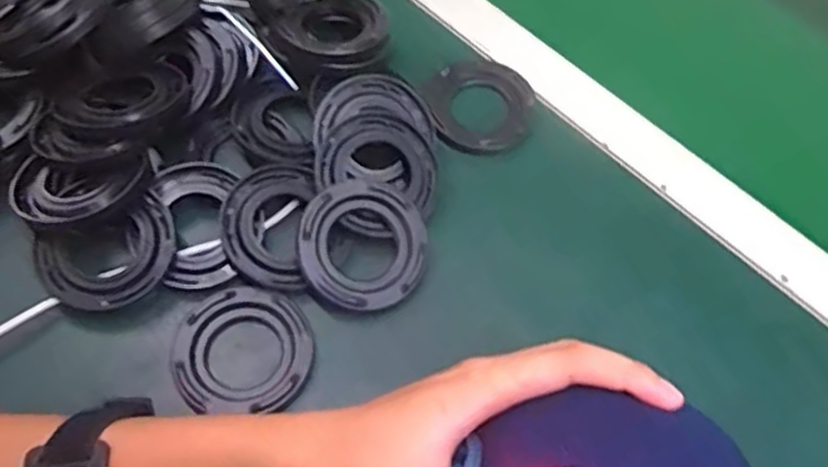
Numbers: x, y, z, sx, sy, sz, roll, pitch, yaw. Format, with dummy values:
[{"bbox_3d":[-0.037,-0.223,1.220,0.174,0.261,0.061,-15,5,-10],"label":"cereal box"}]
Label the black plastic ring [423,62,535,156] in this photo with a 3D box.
[{"bbox_3d":[0.044,-0.085,0.490,0.071,0.012,0.072,1,61,-2],"label":"black plastic ring"}]

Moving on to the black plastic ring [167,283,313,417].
[{"bbox_3d":[-0.093,0.064,0.404,0.073,0.008,0.070,1,61,-2],"label":"black plastic ring"}]

